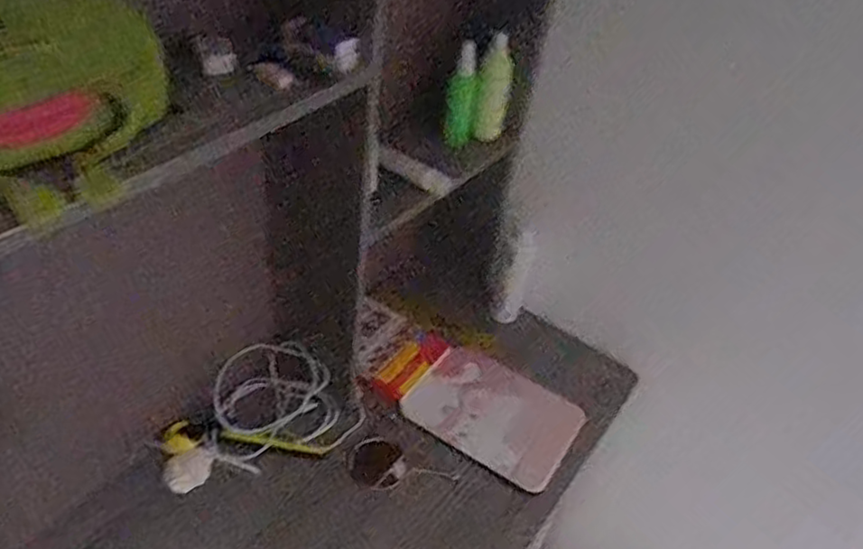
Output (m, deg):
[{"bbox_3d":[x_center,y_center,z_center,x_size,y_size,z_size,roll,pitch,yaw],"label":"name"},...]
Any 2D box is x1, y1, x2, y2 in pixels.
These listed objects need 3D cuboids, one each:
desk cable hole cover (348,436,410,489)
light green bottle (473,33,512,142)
[{"bbox_3d":[-0.062,0.219,0.782,0.063,0.010,0.064,-24,50,-31],"label":"desk cable hole cover"},{"bbox_3d":[0.074,-0.219,0.801,0.037,0.121,0.030,9,41,2],"label":"light green bottle"}]

